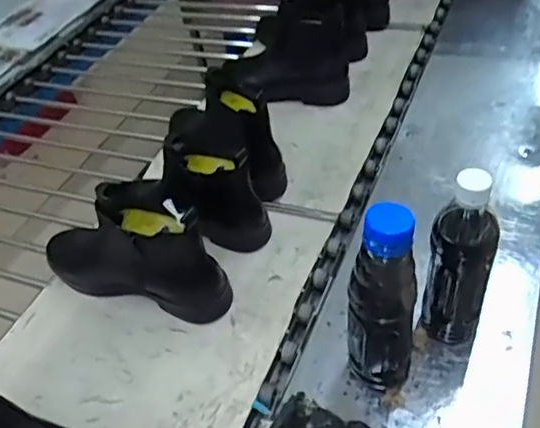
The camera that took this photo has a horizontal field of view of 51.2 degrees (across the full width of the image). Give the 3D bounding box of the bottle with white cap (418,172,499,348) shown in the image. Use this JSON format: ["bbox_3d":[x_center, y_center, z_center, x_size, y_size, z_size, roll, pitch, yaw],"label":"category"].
[{"bbox_3d":[0.185,0.048,0.551,0.057,0.214,0.055,12,49,21],"label":"bottle with white cap"}]

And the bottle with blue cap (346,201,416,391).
[{"bbox_3d":[0.102,0.089,0.522,0.058,0.224,0.048,-3,45,7],"label":"bottle with blue cap"}]

